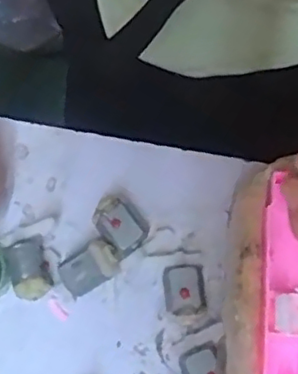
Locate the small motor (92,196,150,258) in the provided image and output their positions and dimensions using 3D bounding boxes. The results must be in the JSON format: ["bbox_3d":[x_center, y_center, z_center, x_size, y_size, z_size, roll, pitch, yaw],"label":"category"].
[{"bbox_3d":[-0.014,0.018,0.320,0.022,0.014,0.028,-43,76,-10],"label":"small motor"}]

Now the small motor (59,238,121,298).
[{"bbox_3d":[-0.028,0.040,0.311,0.029,0.020,0.018,-30,75,-7],"label":"small motor"}]

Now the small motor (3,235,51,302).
[{"bbox_3d":[-0.059,0.040,0.312,0.017,0.018,0.031,-15,73,-2],"label":"small motor"}]

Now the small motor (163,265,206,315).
[{"bbox_3d":[0.017,0.050,0.309,0.019,0.016,0.024,-4,73,1],"label":"small motor"}]

